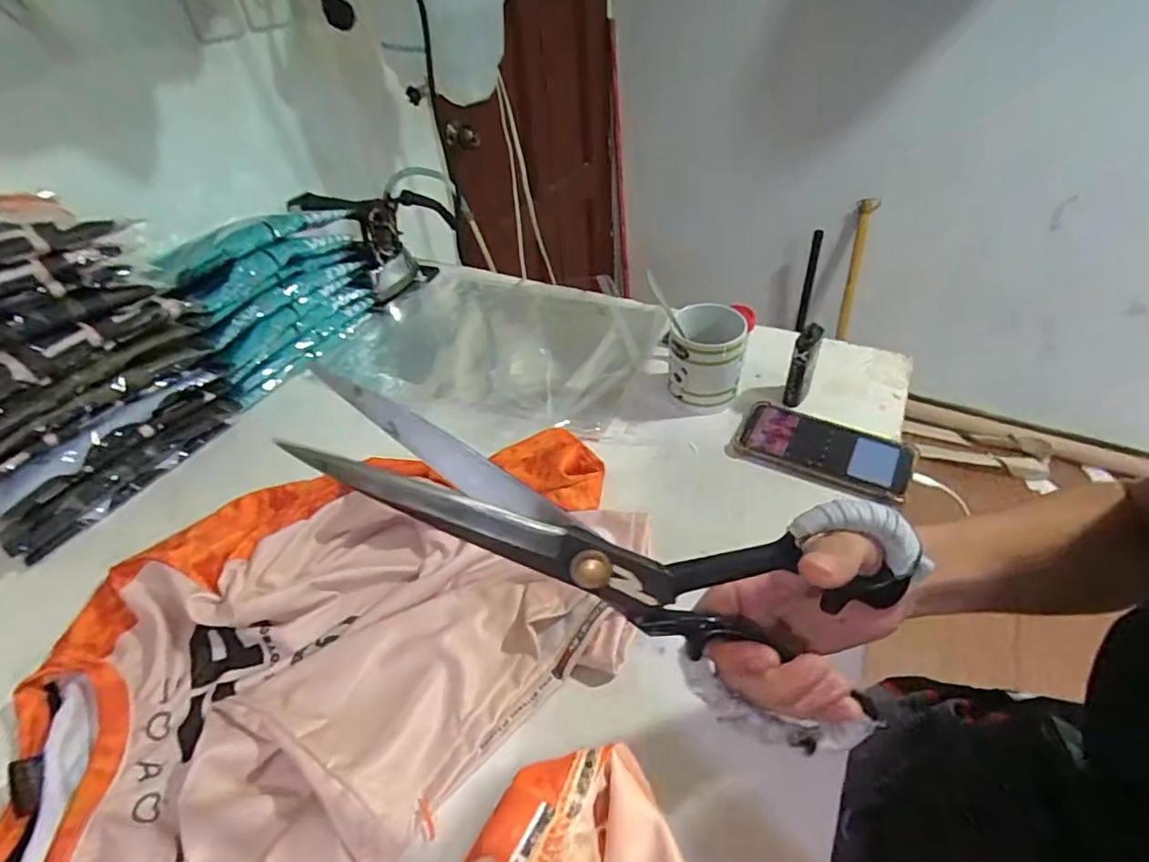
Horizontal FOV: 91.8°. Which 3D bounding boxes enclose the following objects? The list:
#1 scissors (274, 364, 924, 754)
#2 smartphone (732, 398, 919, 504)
[{"bbox_3d":[0.009,0.064,0.250,0.270,0.119,0.011,14,12,0],"label":"scissors"},{"bbox_3d":[0.251,0.017,0.567,0.161,0.014,0.089,18,48,24],"label":"smartphone"}]

